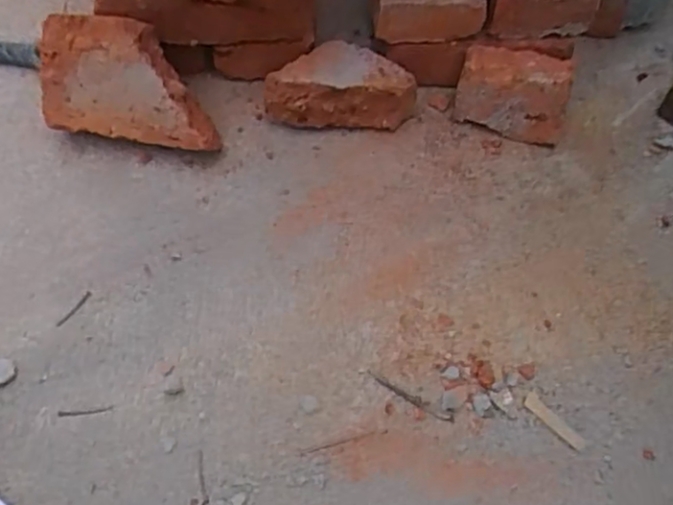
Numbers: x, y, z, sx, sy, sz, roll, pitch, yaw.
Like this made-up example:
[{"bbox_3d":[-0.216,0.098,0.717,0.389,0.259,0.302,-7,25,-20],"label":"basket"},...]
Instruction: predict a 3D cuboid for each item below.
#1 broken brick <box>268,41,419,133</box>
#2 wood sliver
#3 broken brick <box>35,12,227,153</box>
[{"bbox_3d":[0.003,-0.168,0.693,0.146,0.060,0.084,-2,56,-4],"label":"broken brick"},{"bbox_3d":[0.164,0.127,0.526,0.012,0.004,0.053,-36,66,-22],"label":"wood sliver"},{"bbox_3d":[-0.190,-0.161,0.655,0.159,0.104,0.062,8,20,3],"label":"broken brick"}]

